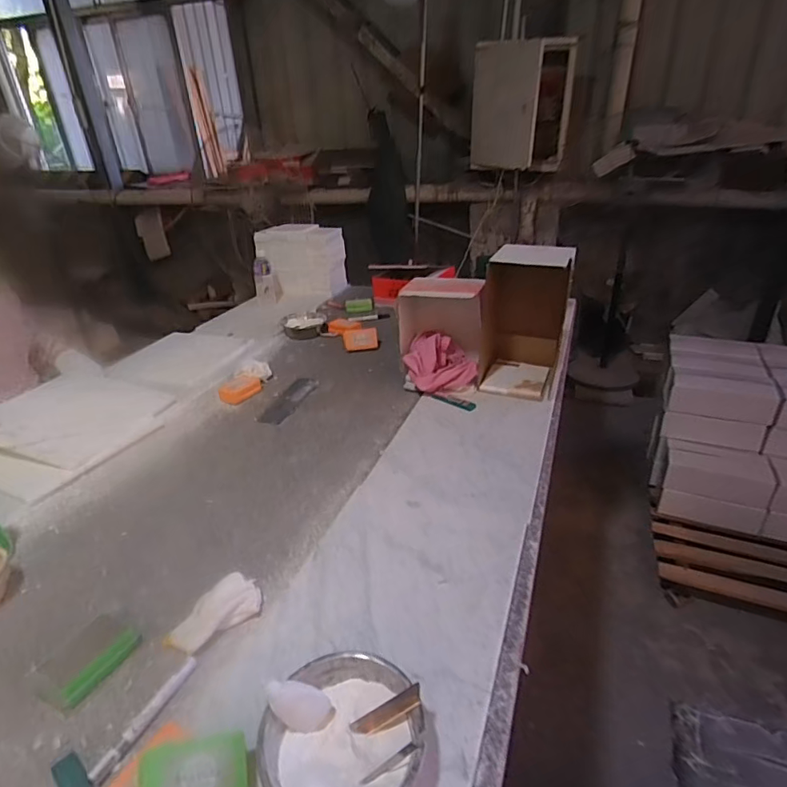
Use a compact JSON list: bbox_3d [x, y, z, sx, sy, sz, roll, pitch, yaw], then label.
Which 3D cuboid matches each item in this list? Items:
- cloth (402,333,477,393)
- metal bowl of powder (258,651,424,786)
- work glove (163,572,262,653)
[{"bbox_3d":[0.117,-0.078,1.220,0.173,0.108,0.124,4,30,11],"label":"cloth"},{"bbox_3d":[-0.052,0.359,0.516,0.148,0.051,0.159,-2,30,1],"label":"metal bowl of powder"},{"bbox_3d":[-0.241,0.296,0.673,0.123,0.027,0.067,-24,36,-33],"label":"work glove"}]

